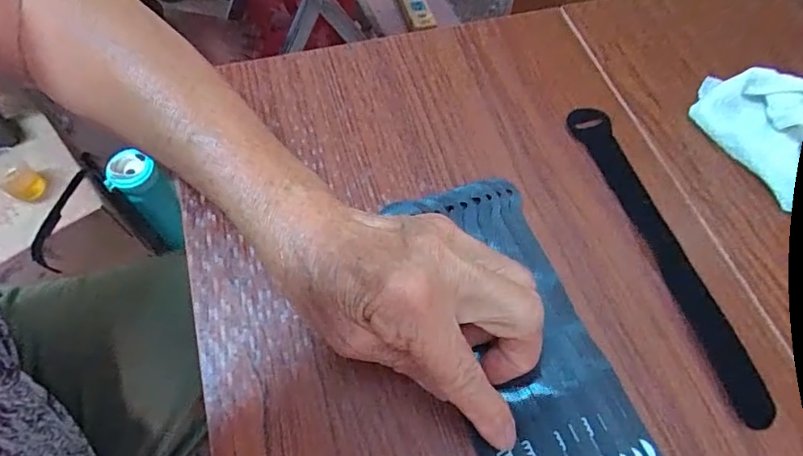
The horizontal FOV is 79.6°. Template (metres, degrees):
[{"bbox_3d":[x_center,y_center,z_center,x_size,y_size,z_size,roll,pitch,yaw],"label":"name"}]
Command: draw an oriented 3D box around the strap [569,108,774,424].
[{"bbox_3d":[0.148,0.010,0.276,0.023,0.004,0.195,-16,66,-8],"label":"strap"}]

